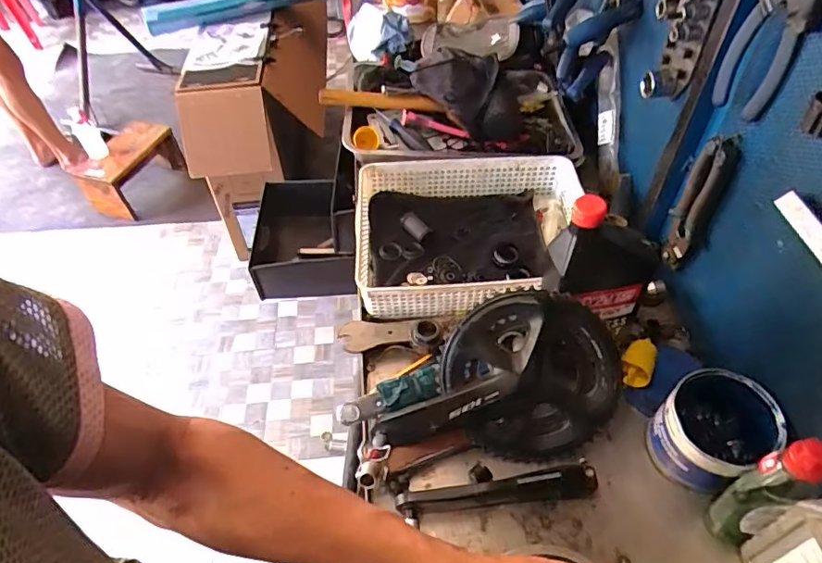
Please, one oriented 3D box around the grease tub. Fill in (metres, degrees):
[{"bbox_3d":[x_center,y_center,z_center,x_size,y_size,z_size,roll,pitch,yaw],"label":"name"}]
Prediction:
[{"bbox_3d":[0.312,0.156,0.549,0.099,0.091,0.096,-1,48,2],"label":"grease tub"}]

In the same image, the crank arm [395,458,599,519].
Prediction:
[{"bbox_3d":[0.090,0.220,0.541,0.206,0.042,0.020,-7,48,-3],"label":"crank arm"}]

